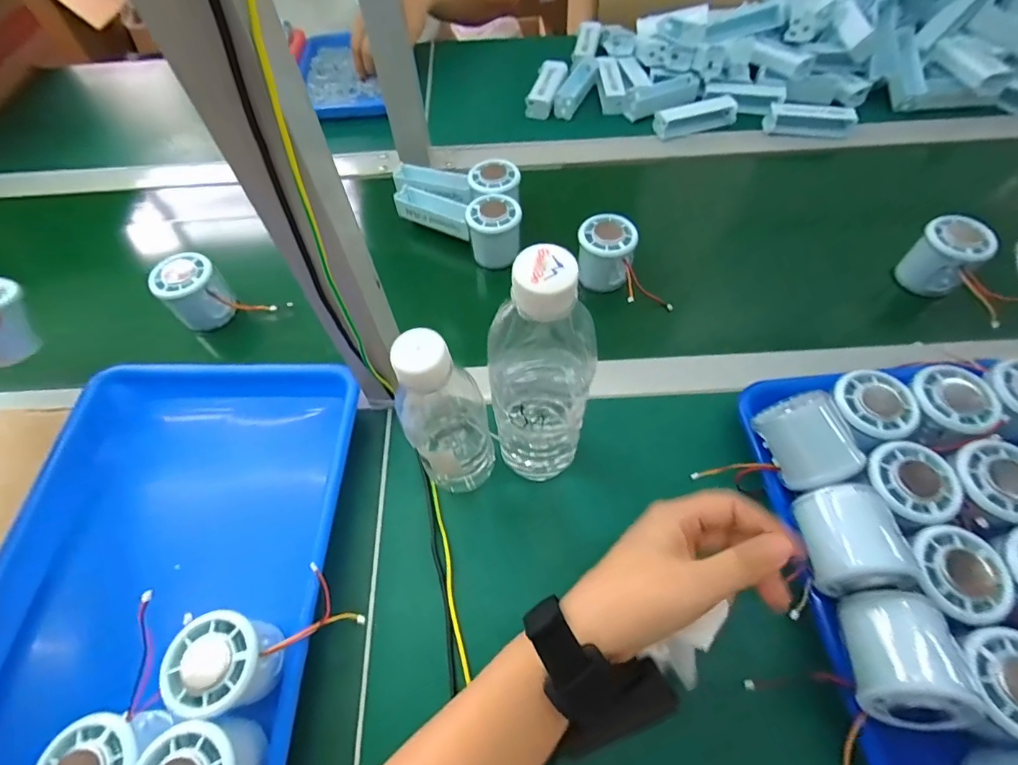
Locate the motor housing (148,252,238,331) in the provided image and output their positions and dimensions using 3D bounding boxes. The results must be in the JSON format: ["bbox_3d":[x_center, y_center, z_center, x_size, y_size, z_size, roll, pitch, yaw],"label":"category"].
[{"bbox_3d":[-0.319,-0.091,0.495,0.055,0.063,0.055,-1,58,1],"label":"motor housing"}]

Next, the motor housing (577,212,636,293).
[{"bbox_3d":[0.101,-0.132,0.500,0.054,0.056,0.062,9,59,7],"label":"motor housing"}]

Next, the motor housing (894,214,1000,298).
[{"bbox_3d":[0.427,-0.122,0.480,0.051,0.066,0.054,-1,58,1],"label":"motor housing"}]

